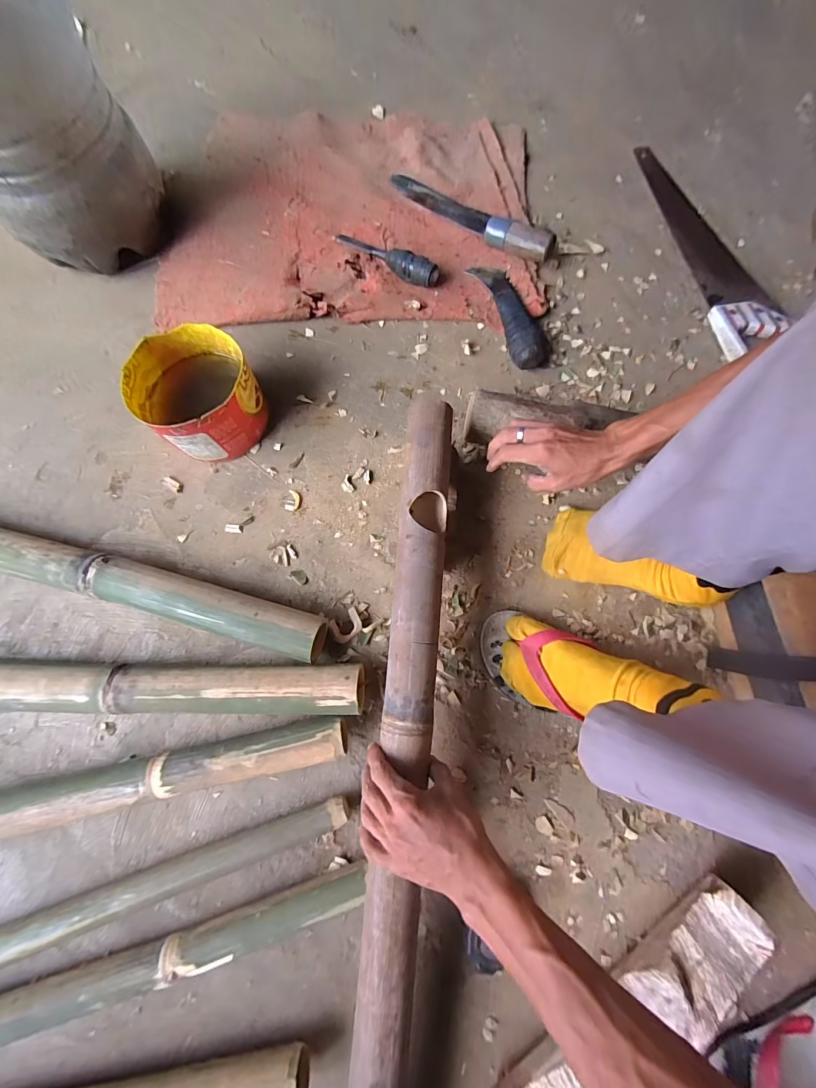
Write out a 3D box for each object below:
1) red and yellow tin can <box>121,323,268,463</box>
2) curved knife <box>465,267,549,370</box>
[{"bbox_3d":[-0.282,-0.204,0.553,0.154,0.099,0.148,0,75,1],"label":"red and yellow tin can"},{"bbox_3d":[0.161,-0.361,0.619,0.064,0.034,0.206,-19,76,-4],"label":"curved knife"}]

